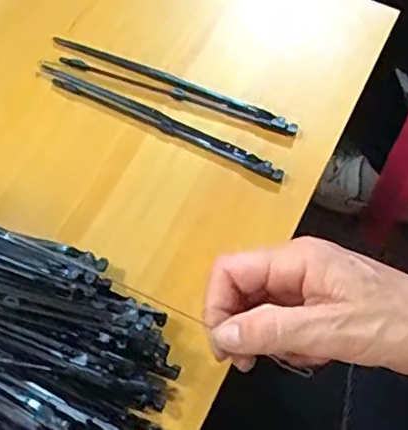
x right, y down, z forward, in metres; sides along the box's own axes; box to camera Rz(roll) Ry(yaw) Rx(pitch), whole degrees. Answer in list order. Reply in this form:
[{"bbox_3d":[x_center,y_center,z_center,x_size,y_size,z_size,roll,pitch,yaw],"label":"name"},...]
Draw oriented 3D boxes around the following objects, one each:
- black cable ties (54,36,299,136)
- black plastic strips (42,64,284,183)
[{"bbox_3d":[-0.024,-0.093,0.418,0.188,0.006,0.020,19,68,9],"label":"black cable ties"},{"bbox_3d":[-0.032,-0.066,0.404,0.186,0.005,0.015,26,69,12],"label":"black plastic strips"}]

